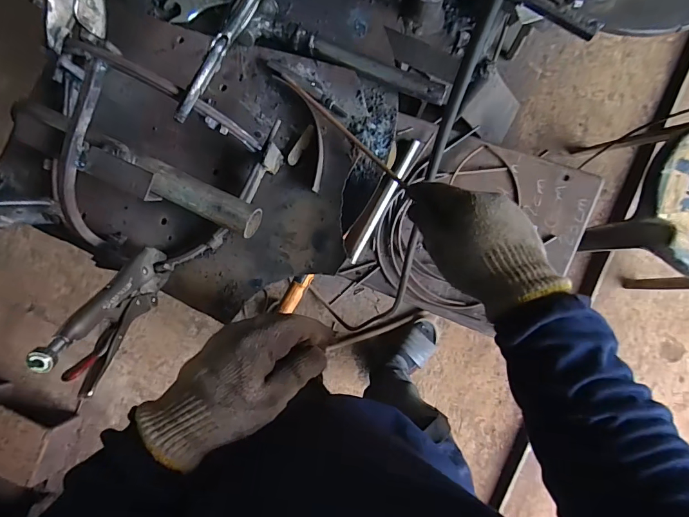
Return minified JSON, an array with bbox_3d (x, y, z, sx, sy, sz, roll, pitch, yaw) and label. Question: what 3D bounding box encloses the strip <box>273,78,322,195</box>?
[{"bbox_3d":[-0.041,-0.137,0.422,0.029,0.014,0.132,-19,90,6],"label":"strip"}]

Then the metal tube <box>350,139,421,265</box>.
[{"bbox_3d":[0.073,-0.104,0.730,0.019,0.017,0.250,29,93,6],"label":"metal tube"}]

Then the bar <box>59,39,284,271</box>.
[{"bbox_3d":[-0.171,-0.075,0.382,0.166,0.110,0.175,18,91,7],"label":"bar"}]

